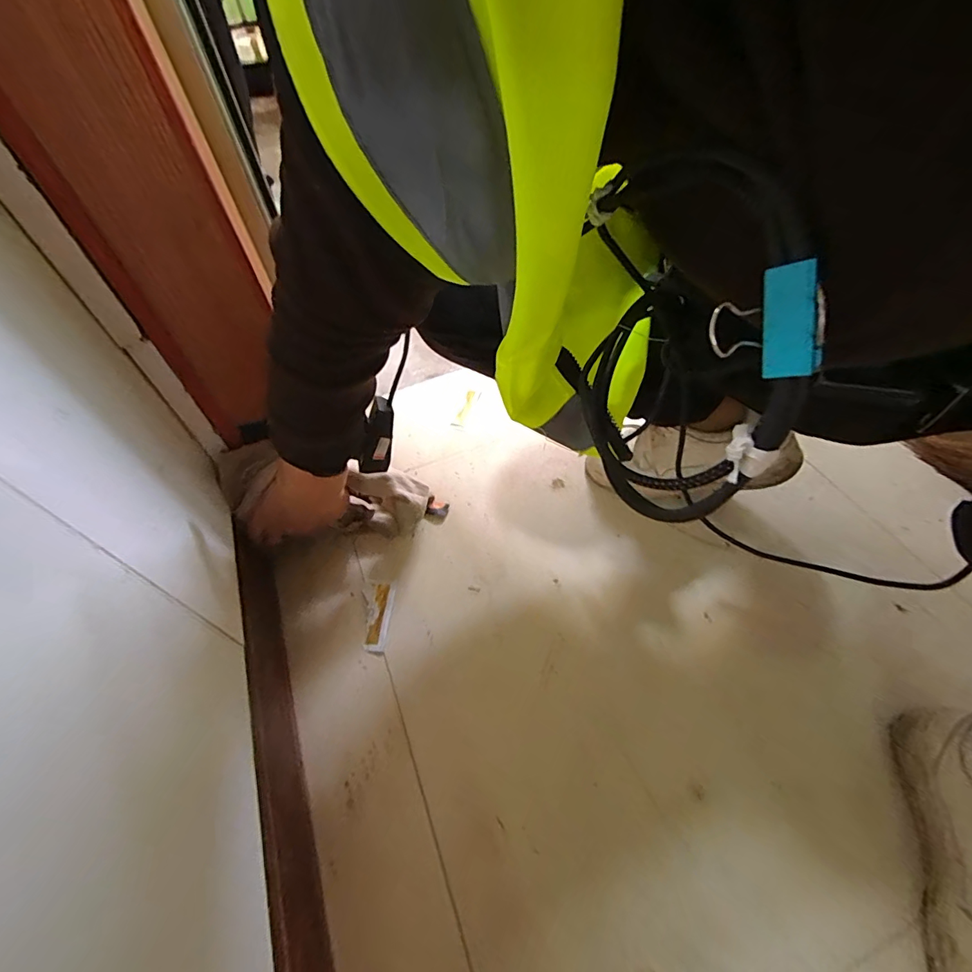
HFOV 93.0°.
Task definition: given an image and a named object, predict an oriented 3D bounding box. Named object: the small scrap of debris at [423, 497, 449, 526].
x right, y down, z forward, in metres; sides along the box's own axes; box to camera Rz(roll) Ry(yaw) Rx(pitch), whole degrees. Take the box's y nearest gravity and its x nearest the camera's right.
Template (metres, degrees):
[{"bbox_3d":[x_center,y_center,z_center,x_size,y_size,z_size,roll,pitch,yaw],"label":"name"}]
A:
[{"bbox_3d":[-0.065,0.032,0.602,0.029,0.009,0.038,10,54,12],"label":"small scrap of debris"}]

